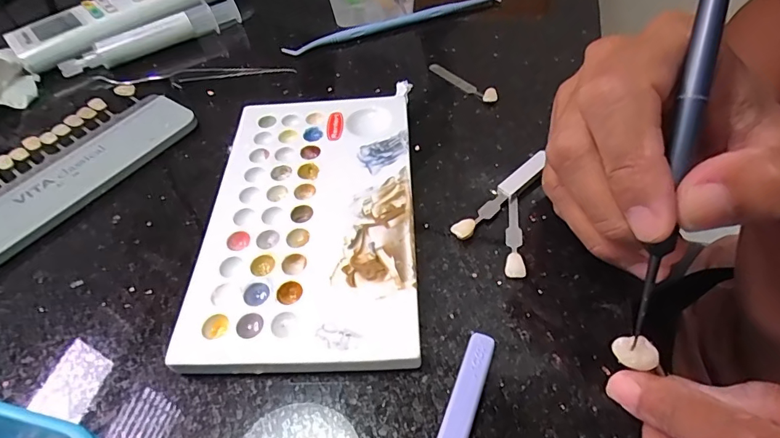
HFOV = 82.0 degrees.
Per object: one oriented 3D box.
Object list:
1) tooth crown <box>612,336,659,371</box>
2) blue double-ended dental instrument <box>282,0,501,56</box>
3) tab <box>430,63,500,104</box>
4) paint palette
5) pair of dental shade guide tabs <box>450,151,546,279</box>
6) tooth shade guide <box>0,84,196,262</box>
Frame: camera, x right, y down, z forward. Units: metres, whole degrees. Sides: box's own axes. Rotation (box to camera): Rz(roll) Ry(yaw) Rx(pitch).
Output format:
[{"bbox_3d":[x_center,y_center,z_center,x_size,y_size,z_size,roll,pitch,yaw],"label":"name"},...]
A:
[{"bbox_3d":[0.077,0.042,0.142,0.011,0.006,0.010,-3,51,3],"label":"tooth crown"},{"bbox_3d":[0.005,-0.140,0.324,0.163,0.011,0.009,-18,51,-9],"label":"blue double-ended dental instrument"},{"bbox_3d":[0.045,-0.085,0.274,0.009,0.005,0.054,-33,55,-20],"label":"tab"},{"bbox_3d":[-0.037,-0.004,0.212,0.092,0.013,0.157,-3,51,3],"label":"paint palette"},{"bbox_3d":[0.062,-0.003,0.206,0.063,0.007,0.035,-39,57,-24],"label":"pair of dental shade guide tabs"},{"bbox_3d":[-0.183,-0.026,0.246,0.070,0.009,0.144,28,59,25],"label":"tooth shade guide"}]

